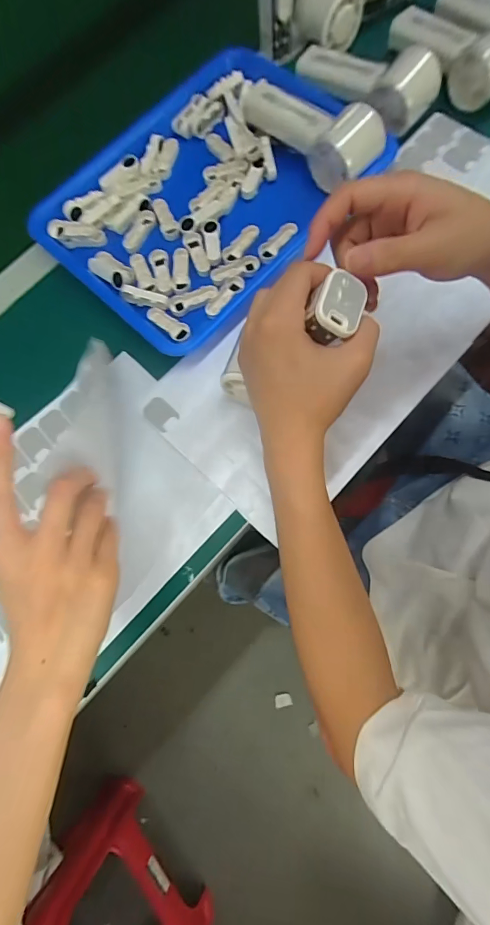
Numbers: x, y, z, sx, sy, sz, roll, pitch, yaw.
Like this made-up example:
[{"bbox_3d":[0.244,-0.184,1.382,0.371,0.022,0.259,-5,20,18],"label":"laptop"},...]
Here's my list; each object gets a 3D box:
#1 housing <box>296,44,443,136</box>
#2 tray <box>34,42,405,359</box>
[{"bbox_3d":[0.127,-0.413,0.435,0.158,0.042,0.069,22,80,10],"label":"housing"},{"bbox_3d":[-0.038,-0.291,0.433,0.333,0.039,0.253,-45,76,-7],"label":"tray"}]

